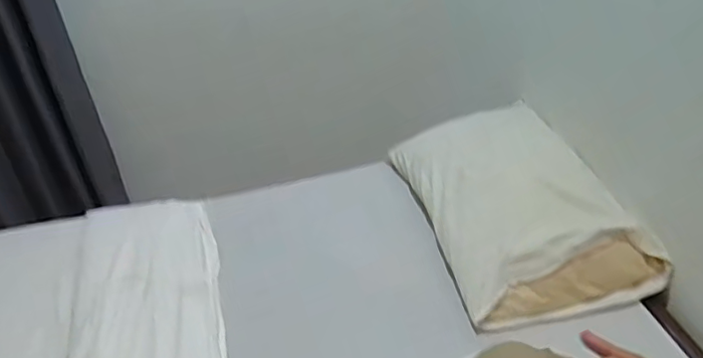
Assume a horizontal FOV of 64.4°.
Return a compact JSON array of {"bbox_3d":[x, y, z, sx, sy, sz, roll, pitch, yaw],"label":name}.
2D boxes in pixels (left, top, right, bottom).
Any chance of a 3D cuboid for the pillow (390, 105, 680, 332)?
[{"bbox_3d":[0.350,0.040,1.259,0.380,0.131,0.596,-12,39,-12],"label":"pillow"}]

